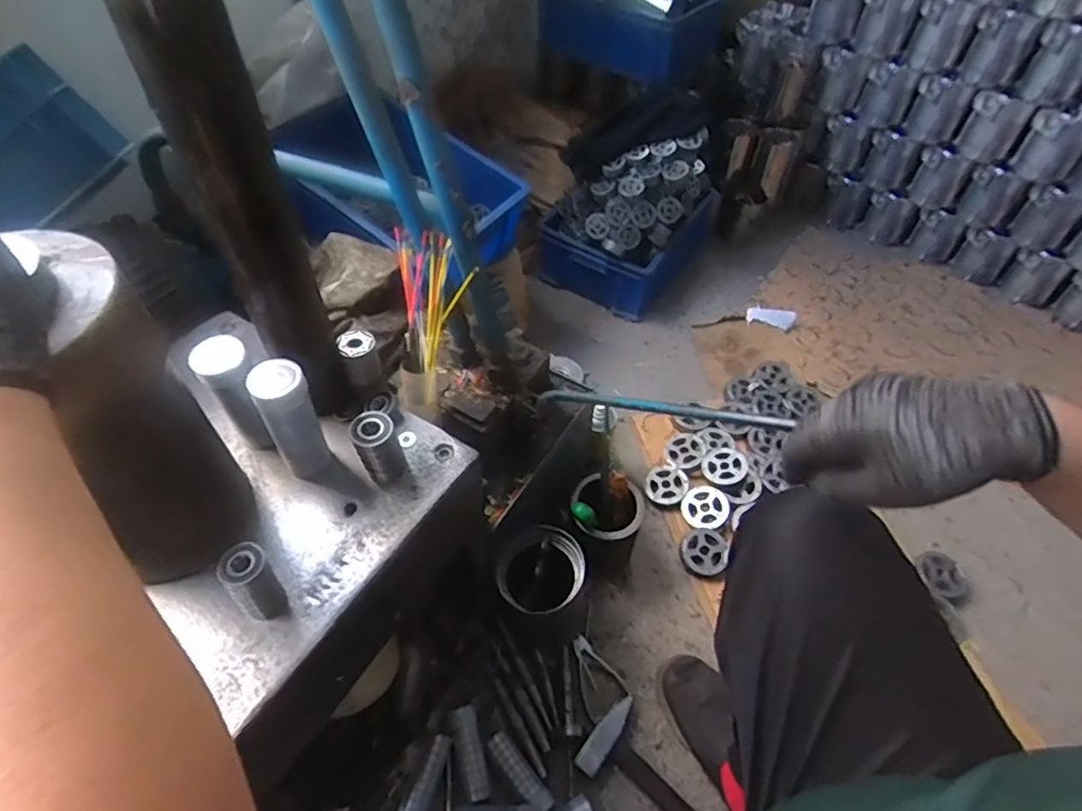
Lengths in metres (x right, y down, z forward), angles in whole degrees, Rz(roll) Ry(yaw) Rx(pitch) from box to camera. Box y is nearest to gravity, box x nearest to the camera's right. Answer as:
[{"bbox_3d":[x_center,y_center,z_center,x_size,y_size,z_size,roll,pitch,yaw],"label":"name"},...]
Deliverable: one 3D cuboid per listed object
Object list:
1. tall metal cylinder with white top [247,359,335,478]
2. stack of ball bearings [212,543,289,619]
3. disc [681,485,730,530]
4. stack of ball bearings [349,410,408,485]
[{"bbox_3d":[-0.217,0.014,0.527,0.042,0.118,0.034,-27,56,-22],"label":"tall metal cylinder with white top"},{"bbox_3d":[-0.227,0.141,0.476,0.034,0.071,0.032,-33,58,-25],"label":"stack of ball bearings"},{"bbox_3d":[0.287,0.177,1.042,0.079,0.009,0.078,-6,60,11],"label":"disc"},{"bbox_3d":[-0.152,0.039,0.562,0.040,0.063,0.038,-19,53,-16],"label":"stack of ball bearings"}]

